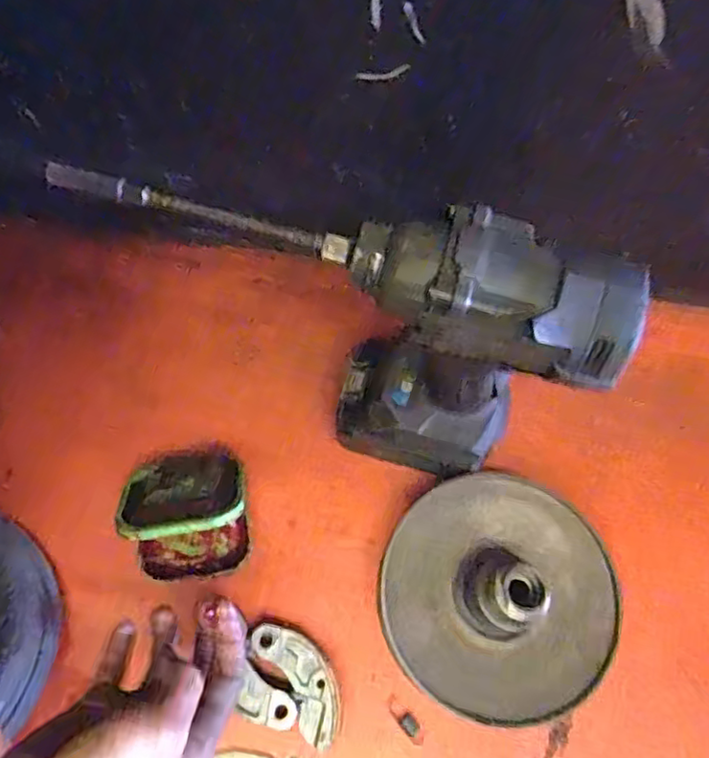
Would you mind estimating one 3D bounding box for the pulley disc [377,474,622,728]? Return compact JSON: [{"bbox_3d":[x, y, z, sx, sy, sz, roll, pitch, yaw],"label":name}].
[{"bbox_3d":[0.099,0.138,0.416,0.152,0.085,0.150,1,67,-2],"label":"pulley disc"}]

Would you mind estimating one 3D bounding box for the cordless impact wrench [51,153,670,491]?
[{"bbox_3d":[-0.006,-0.036,0.389,0.276,0.239,0.067,28,70,8],"label":"cordless impact wrench"}]

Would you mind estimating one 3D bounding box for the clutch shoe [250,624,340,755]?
[{"bbox_3d":[-0.035,0.198,0.423,0.036,0.020,0.081,-34,72,-15],"label":"clutch shoe"}]

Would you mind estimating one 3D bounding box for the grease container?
[{"bbox_3d":[-0.113,0.090,0.437,0.078,0.082,0.083,-9,67,-6],"label":"grease container"}]

